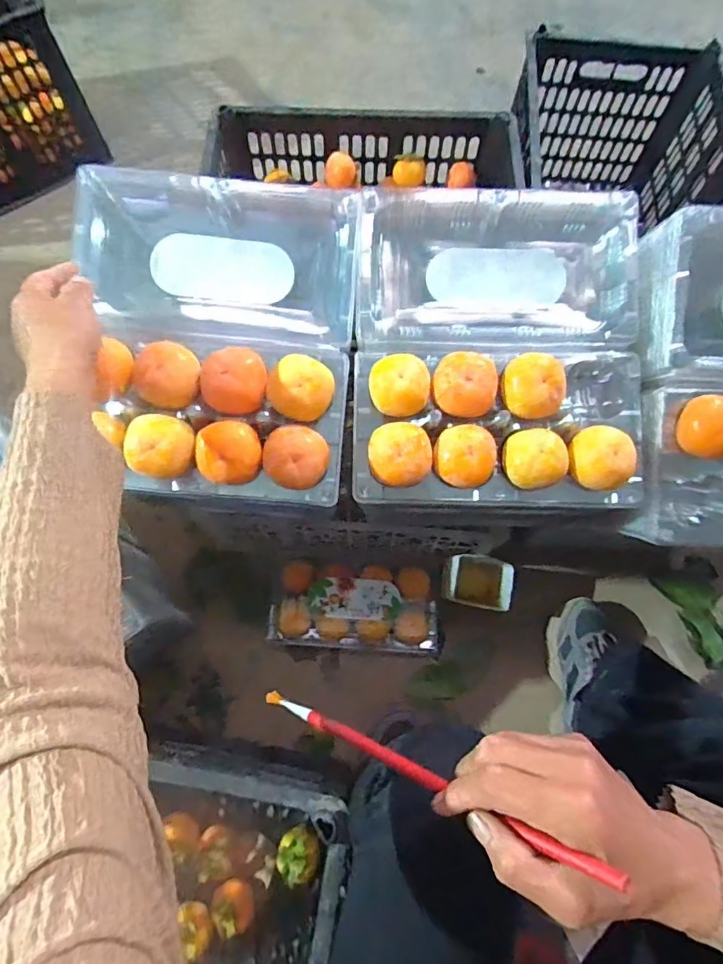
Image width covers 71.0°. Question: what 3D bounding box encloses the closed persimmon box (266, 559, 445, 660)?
[{"bbox_3d":[-0.007,0.190,0.777,0.263,0.054,0.126,5,68,1],"label":"closed persimmon box"}]

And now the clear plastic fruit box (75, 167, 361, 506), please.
[{"bbox_3d":[-0.140,-0.133,0.484,0.259,0.095,0.308,3,77,-1],"label":"clear plastic fruit box"}]

